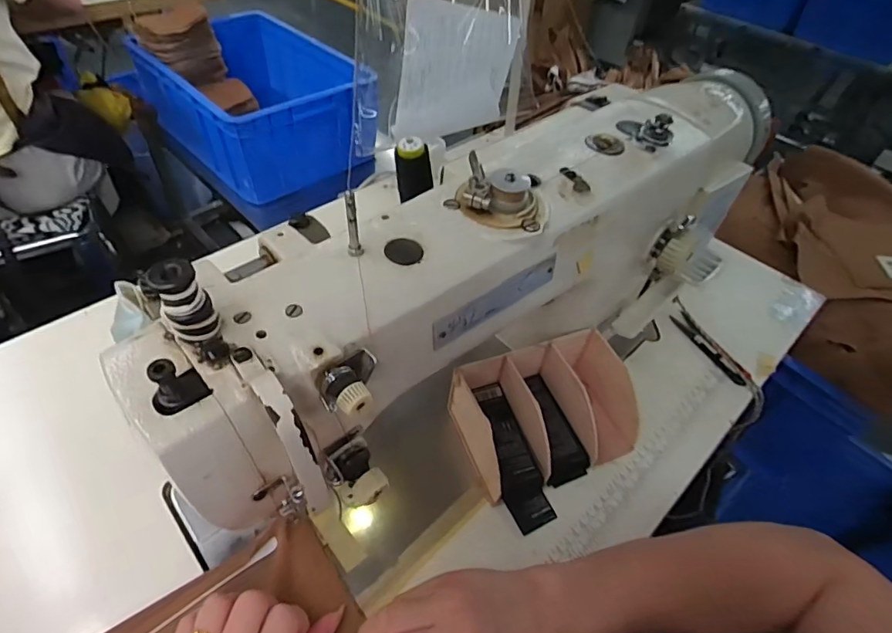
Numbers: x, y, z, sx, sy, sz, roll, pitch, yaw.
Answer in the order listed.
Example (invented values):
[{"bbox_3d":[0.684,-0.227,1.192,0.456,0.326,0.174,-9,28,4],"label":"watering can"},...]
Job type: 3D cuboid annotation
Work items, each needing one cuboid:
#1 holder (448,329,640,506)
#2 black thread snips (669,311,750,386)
[{"bbox_3d":[0.087,0.079,0.424,0.154,0.070,0.112,-15,52,-18],"label":"holder"},{"bbox_3d":[0.278,0.031,0.506,0.016,0.014,0.096,-16,52,-18],"label":"black thread snips"}]

